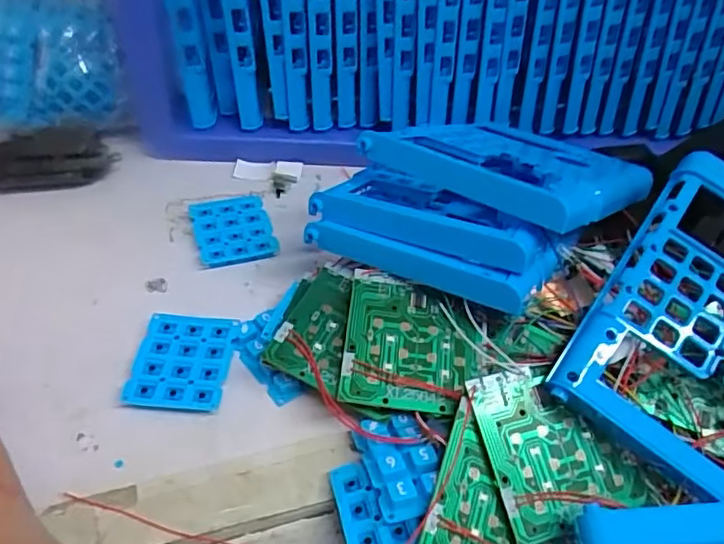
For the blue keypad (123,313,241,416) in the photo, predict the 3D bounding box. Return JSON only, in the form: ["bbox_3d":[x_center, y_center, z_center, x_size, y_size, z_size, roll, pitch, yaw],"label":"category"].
[{"bbox_3d":[-0.098,0.049,0.321,0.051,0.010,0.057,6,47,-1],"label":"blue keypad"}]

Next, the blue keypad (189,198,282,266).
[{"bbox_3d":[-0.087,-0.027,0.398,0.050,0.011,0.057,-12,50,-17],"label":"blue keypad"}]

